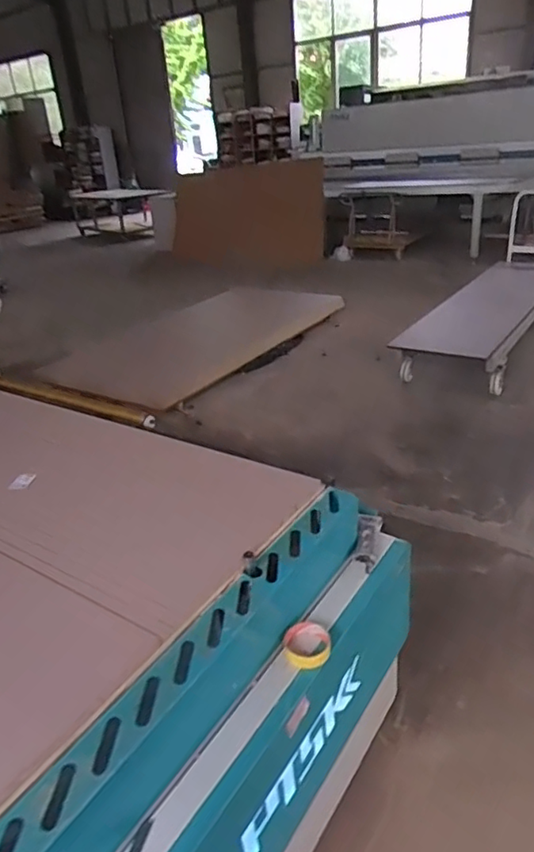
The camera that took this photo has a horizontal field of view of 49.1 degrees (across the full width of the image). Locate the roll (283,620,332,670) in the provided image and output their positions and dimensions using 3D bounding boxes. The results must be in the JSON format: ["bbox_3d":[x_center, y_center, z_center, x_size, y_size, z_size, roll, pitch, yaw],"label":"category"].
[{"bbox_3d":[0.074,0.393,1.055,0.078,0.027,0.094,13,33,33],"label":"roll"}]

